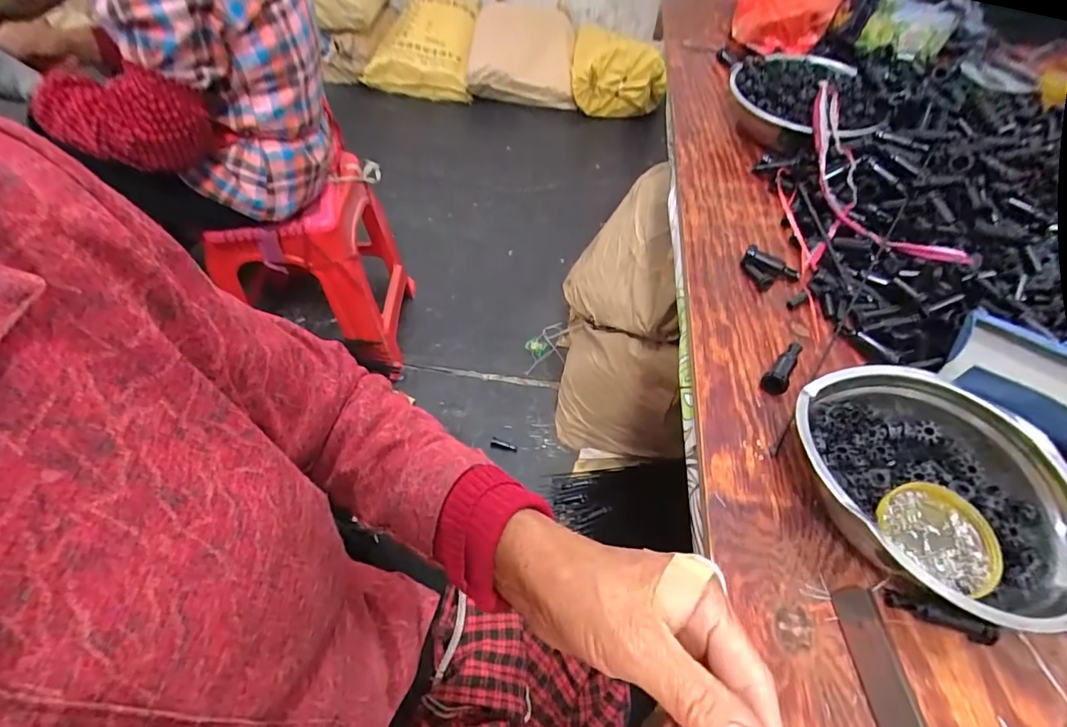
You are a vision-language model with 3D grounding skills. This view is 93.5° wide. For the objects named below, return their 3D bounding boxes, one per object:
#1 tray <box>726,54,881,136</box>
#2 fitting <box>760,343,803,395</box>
[{"bbox_3d":[0.415,-0.411,0.783,0.237,0.059,0.214,36,60,21],"label":"tray"},{"bbox_3d":[0.256,0.003,0.504,0.023,0.030,0.075,39,61,23],"label":"fitting"}]

